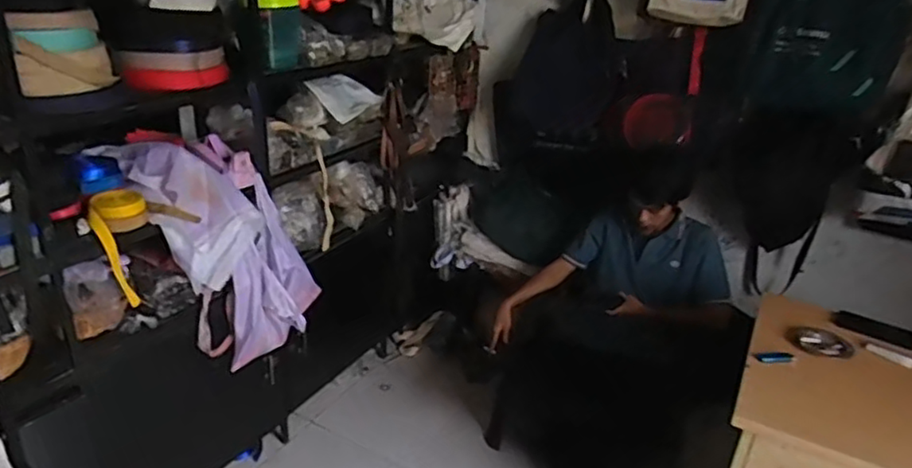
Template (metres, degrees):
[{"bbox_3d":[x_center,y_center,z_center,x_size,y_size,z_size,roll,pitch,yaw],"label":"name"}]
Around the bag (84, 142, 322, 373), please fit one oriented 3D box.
[{"bbox_3d":[-0.594,0.049,1.588,0.354,0.675,0.218,-37,38,-11],"label":"bag"}]

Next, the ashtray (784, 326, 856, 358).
[{"bbox_3d":[0.835,0.248,1.431,0.134,0.014,0.110,22,30,33],"label":"ashtray"}]

